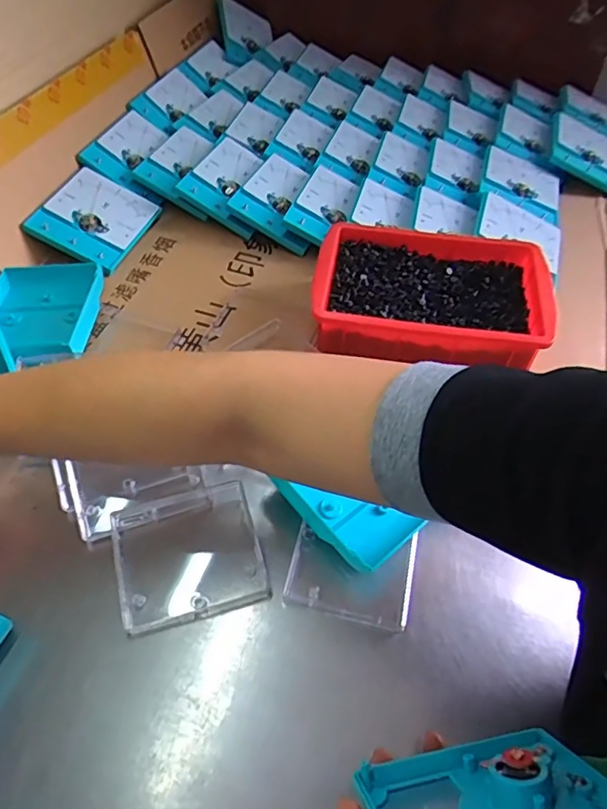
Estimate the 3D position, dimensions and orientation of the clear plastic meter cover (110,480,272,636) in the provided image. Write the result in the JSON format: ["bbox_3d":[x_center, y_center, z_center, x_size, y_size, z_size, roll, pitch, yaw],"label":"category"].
[{"bbox_3d":[-0.086,0.109,0.398,0.094,0.026,0.089,-13,53,-12],"label":"clear plastic meter cover"}]

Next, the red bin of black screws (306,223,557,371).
[{"bbox_3d":[0.116,-0.097,0.512,0.202,0.061,0.133,8,50,5],"label":"red bin of black screws"}]

